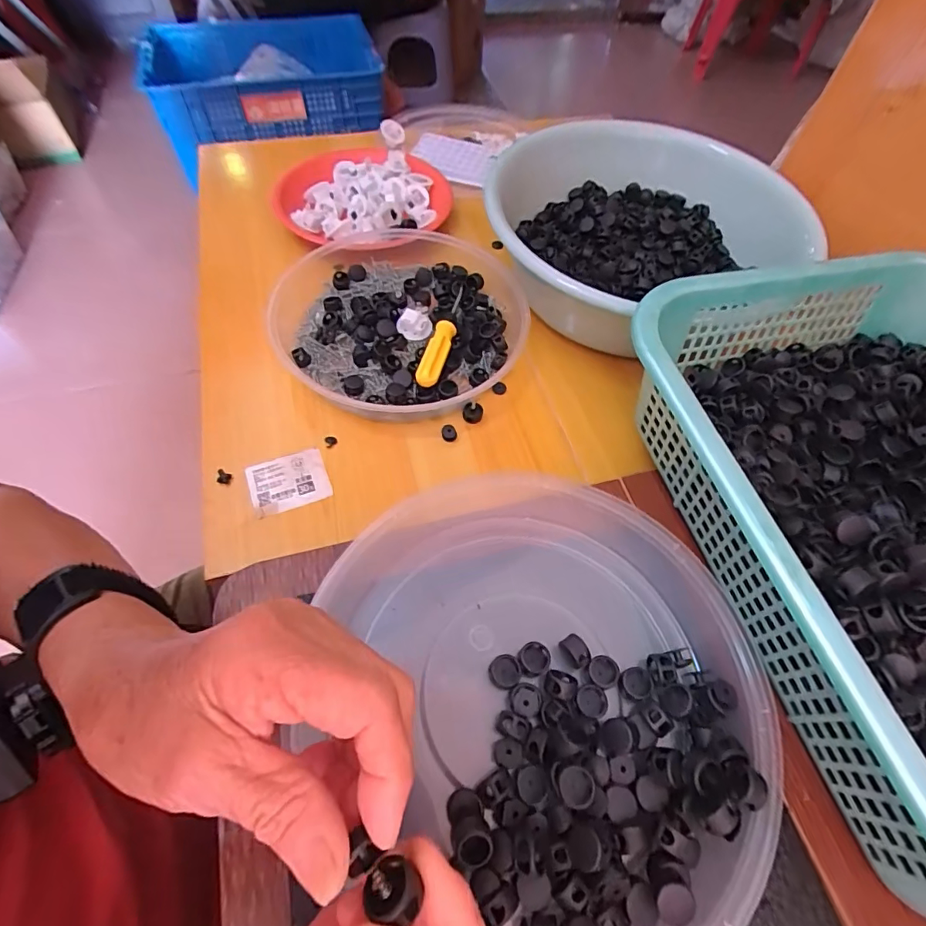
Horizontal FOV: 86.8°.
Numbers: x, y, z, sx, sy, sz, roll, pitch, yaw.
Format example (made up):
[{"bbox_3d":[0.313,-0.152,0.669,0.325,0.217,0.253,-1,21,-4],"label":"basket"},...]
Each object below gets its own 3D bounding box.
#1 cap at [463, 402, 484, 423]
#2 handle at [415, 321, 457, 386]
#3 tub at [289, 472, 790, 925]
[{"bbox_3d":[0.009,-0.043,0.426,0.017,0.014,0.012,4,58,0],"label":"cap"},{"bbox_3d":[-0.024,-0.098,0.435,0.020,0.015,0.074,12,59,5],"label":"handle"},{"bbox_3d":[0.039,0.116,0.264,0.240,0.060,0.220,33,63,16],"label":"tub"}]

